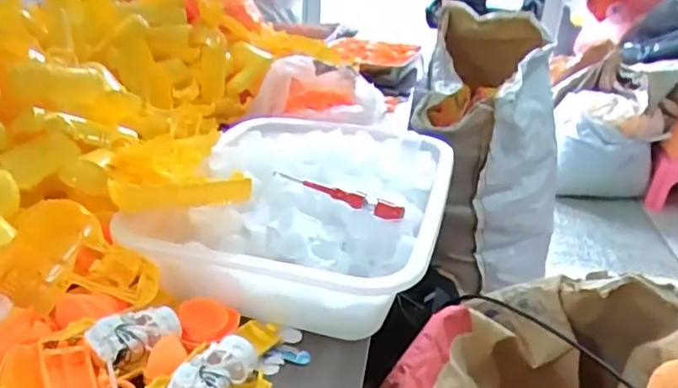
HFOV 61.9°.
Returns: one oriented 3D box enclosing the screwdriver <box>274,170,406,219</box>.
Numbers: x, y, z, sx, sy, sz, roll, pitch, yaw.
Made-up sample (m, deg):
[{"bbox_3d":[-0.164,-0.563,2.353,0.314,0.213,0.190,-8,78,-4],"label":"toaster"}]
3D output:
[{"bbox_3d":[0.000,0.000,0.597,0.155,0.014,0.021,18,29,29],"label":"screwdriver"}]

